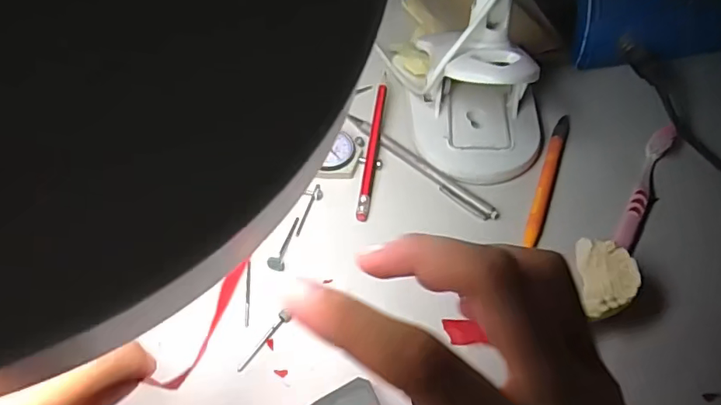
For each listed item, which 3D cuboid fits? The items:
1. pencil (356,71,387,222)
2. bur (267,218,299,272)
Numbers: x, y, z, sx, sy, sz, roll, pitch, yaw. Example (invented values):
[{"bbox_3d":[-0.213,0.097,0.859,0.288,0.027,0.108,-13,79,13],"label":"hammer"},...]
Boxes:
[{"bbox_3d":[0.010,-0.045,0.376,0.009,0.014,0.129,7,55,5],"label":"pencil"},{"bbox_3d":[-0.050,0.025,0.332,0.010,0.006,0.041,11,57,5],"label":"bur"}]

